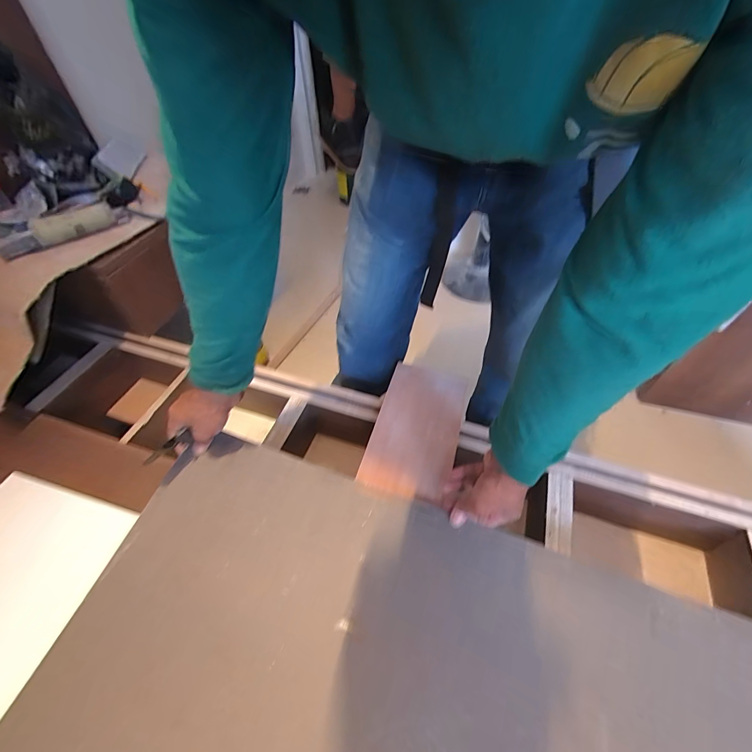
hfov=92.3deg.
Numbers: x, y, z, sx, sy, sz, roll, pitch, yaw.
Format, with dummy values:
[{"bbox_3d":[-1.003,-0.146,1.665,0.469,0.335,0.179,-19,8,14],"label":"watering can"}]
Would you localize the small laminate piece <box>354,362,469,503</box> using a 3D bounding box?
[{"bbox_3d":[0.074,0.090,0.651,0.146,0.010,0.268,14,50,11],"label":"small laminate piece"}]

